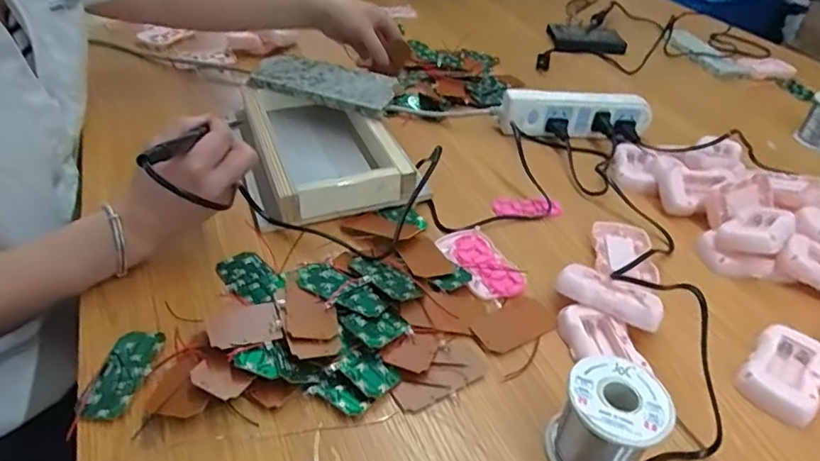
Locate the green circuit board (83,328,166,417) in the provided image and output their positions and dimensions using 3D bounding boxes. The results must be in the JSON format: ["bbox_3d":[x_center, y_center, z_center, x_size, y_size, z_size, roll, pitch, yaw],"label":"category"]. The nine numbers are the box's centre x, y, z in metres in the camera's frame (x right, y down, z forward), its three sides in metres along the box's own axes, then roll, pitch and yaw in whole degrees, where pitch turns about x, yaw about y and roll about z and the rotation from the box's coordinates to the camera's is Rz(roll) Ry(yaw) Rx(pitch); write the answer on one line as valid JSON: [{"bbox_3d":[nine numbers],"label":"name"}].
[{"bbox_3d":[-0.200,0.099,0.386,0.035,0.006,0.072,3,39,-1],"label":"green circuit board"}]

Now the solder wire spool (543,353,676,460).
[{"bbox_3d":[0.123,0.125,0.350,0.060,0.065,0.062,3,39,-2],"label":"solder wire spool"}]

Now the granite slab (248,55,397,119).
[{"bbox_3d":[-0.098,-0.179,0.671,0.180,0.025,0.089,19,41,18],"label":"granite slab"}]

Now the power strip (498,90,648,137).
[{"bbox_3d":[0.213,-0.151,0.703,0.188,0.049,0.029,-2,39,-8],"label":"power strip"}]

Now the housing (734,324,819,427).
[{"bbox_3d":[0.291,0.110,0.425,0.052,0.020,0.082,34,47,32],"label":"housing"}]

